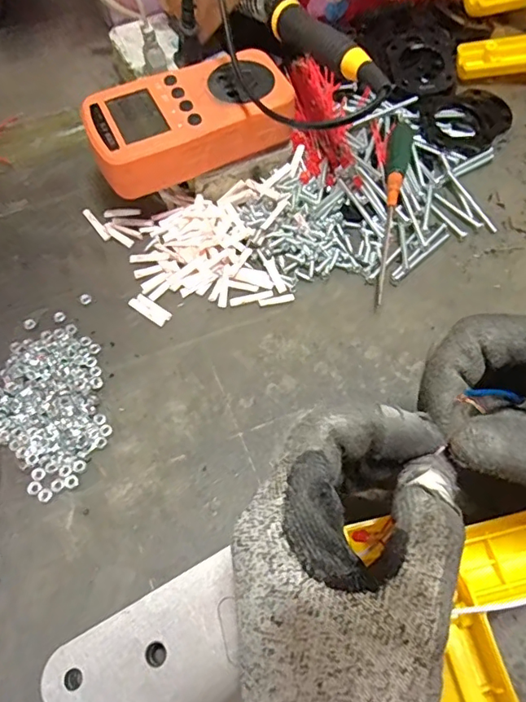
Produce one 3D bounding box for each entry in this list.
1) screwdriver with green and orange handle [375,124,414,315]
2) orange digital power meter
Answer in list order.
[{"bbox_3d":[0.087,-0.104,0.346,0.015,0.018,0.161,13,63,8],"label":"screwdriver with green and orange handle"},{"bbox_3d":[-0.047,-0.147,0.323,0.126,0.039,0.067,-25,65,-12],"label":"orange digital power meter"}]

